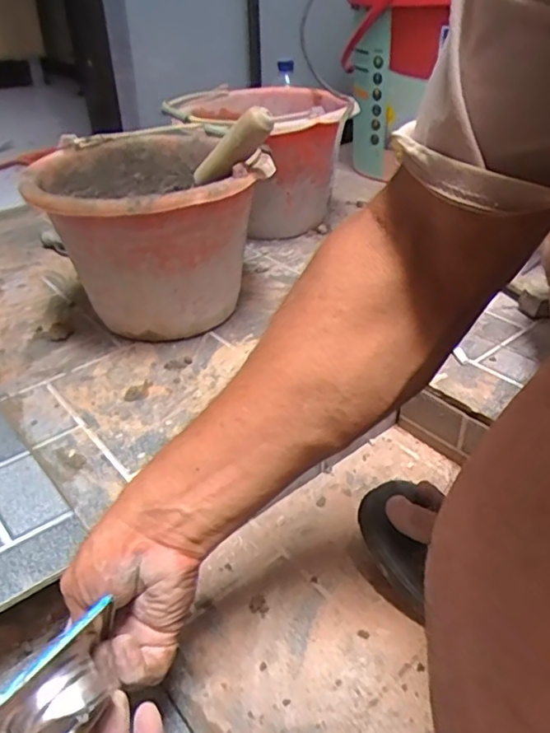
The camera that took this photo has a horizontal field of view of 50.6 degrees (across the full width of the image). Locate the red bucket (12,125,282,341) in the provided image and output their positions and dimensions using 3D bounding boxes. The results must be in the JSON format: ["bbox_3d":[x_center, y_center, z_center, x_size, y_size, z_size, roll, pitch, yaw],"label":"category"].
[{"bbox_3d":[-0.155,-0.168,0.750,0.258,0.198,0.286,-18,38,-22],"label":"red bucket"}]

